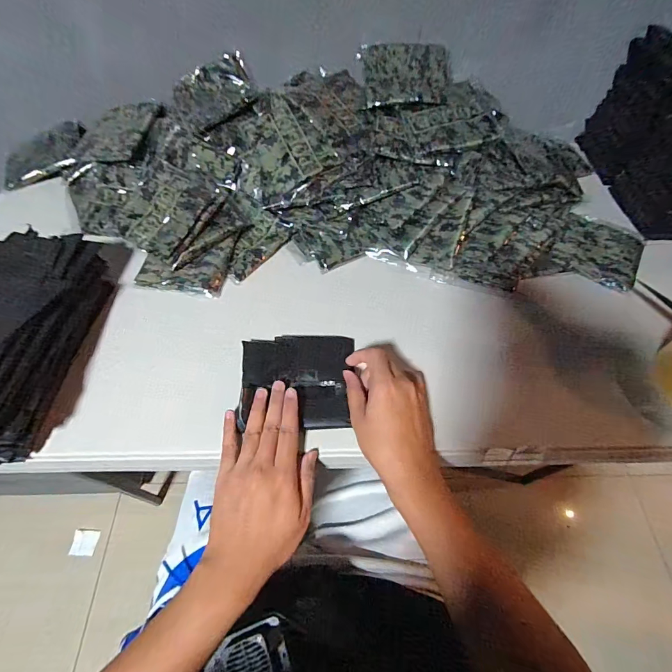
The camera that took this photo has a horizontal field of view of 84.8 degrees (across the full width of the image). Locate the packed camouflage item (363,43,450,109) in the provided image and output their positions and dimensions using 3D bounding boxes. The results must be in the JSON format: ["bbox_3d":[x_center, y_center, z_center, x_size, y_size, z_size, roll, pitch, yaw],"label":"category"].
[{"bbox_3d":[0.111,-0.404,0.566,0.129,0.040,0.120,3,59,-2],"label":"packed camouflage item"}]

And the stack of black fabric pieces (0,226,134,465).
[{"bbox_3d":[-0.387,-0.016,0.420,0.166,0.071,0.305,4,59,-1],"label":"stack of black fabric pieces"}]

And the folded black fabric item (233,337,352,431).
[{"bbox_3d":[-0.047,0.051,0.439,0.128,0.018,0.114,1,59,-3],"label":"folded black fabric item"}]

